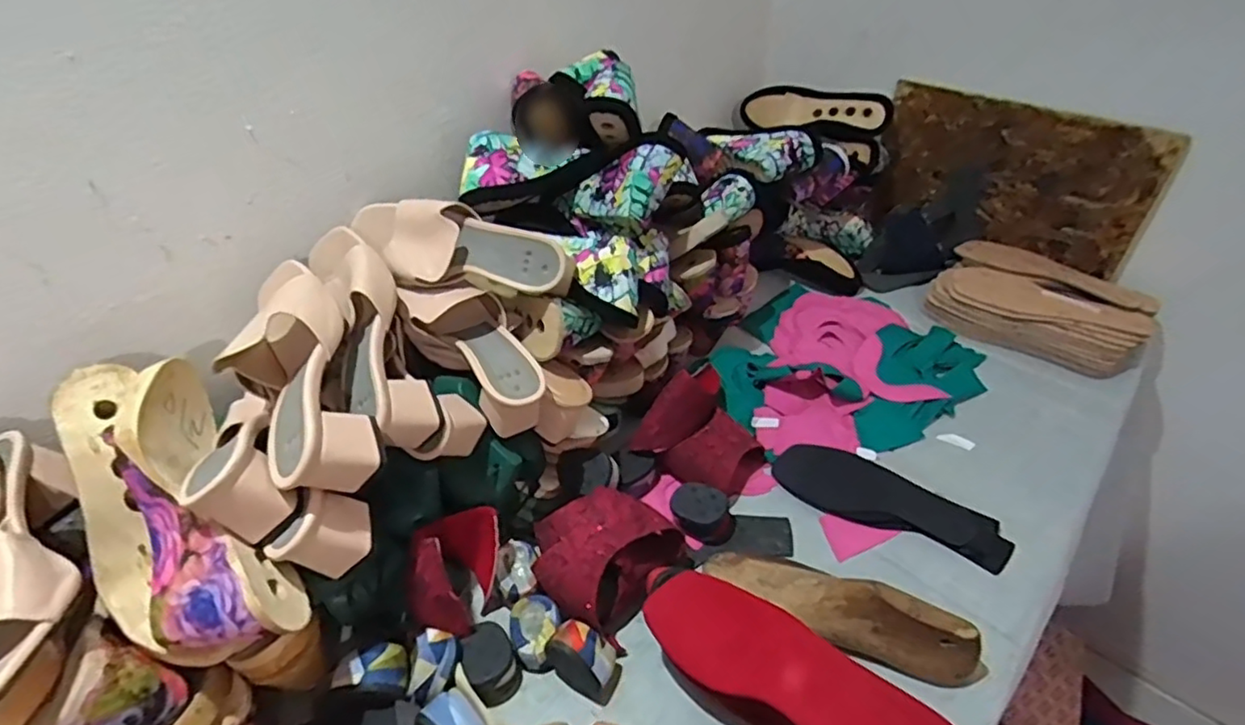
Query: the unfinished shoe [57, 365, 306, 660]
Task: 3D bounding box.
[{"bbox_3d":[-0.343,0.114,0.477,0.121,0.087,0.265,-32,70,-28],"label":"unfinished shoe"}]

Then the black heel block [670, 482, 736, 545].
[{"bbox_3d":[0.085,0.161,0.673,0.066,0.041,0.054,8,42,13],"label":"black heel block"}]

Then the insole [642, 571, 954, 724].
[{"bbox_3d":[0.137,0.246,0.502,0.245,0.028,0.090,28,50,31],"label":"insole"}]

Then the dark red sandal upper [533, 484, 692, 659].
[{"bbox_3d":[-0.022,0.187,0.624,0.131,0.081,0.127,25,49,30],"label":"dark red sandal upper"}]

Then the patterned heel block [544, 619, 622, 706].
[{"bbox_3d":[-0.033,0.264,0.565,0.060,0.057,0.039,19,46,25],"label":"patterned heel block"}]

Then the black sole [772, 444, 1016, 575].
[{"bbox_3d":[0.289,0.149,0.692,0.239,0.014,0.085,23,48,28],"label":"black sole"}]

